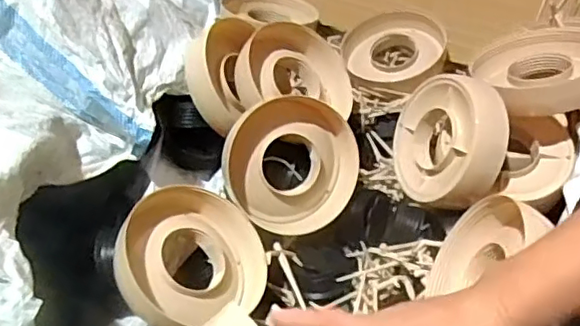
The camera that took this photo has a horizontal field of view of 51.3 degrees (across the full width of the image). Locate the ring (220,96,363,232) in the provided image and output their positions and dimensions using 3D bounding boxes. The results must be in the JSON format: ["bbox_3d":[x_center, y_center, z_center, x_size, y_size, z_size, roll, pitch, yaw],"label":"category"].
[{"bbox_3d":[0.006,0.002,0.712,0.158,0.152,0.041,27,5,-11],"label":"ring"}]

